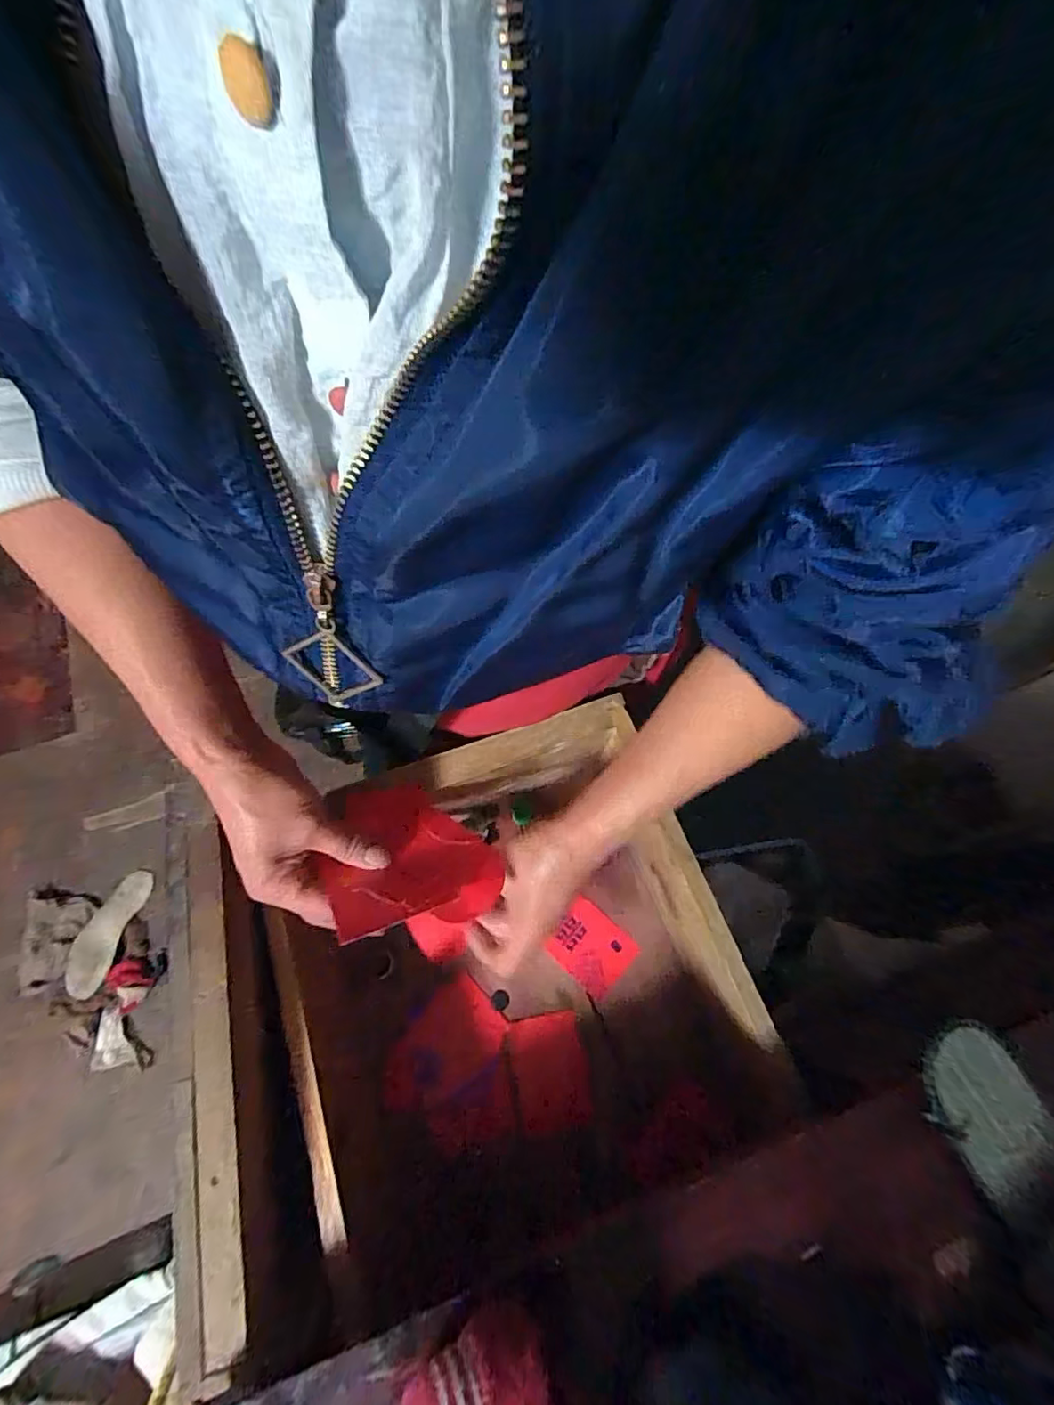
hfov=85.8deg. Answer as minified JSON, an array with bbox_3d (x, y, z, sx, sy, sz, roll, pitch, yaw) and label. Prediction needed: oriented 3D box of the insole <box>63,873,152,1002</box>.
[{"bbox_3d":[-0.773,0.419,1.044,0.071,0.008,0.221,18,72,1],"label":"insole"}]

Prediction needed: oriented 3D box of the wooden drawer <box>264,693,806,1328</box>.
[{"bbox_3d":[-0.005,0.218,0.427,0.291,0.117,0.328,-19,71,-9],"label":"wooden drawer"}]

